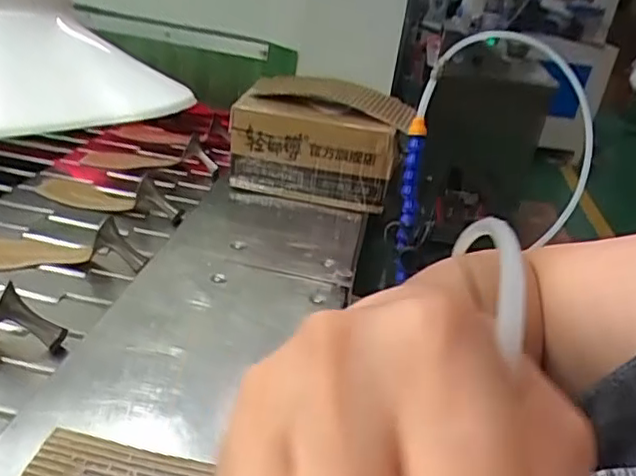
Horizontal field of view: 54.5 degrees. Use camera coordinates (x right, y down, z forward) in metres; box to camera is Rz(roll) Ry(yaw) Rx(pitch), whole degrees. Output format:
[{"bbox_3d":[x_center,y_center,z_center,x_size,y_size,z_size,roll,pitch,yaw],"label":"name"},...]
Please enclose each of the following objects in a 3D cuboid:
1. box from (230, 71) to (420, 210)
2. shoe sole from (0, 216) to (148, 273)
[{"bbox_3d":[0.007,-0.162,0.996,0.259,0.182,0.173,13,29,3],"label":"box"},{"bbox_3d":[-0.342,0.006,0.797,0.246,0.060,0.059,6,29,-10],"label":"shoe sole"}]

